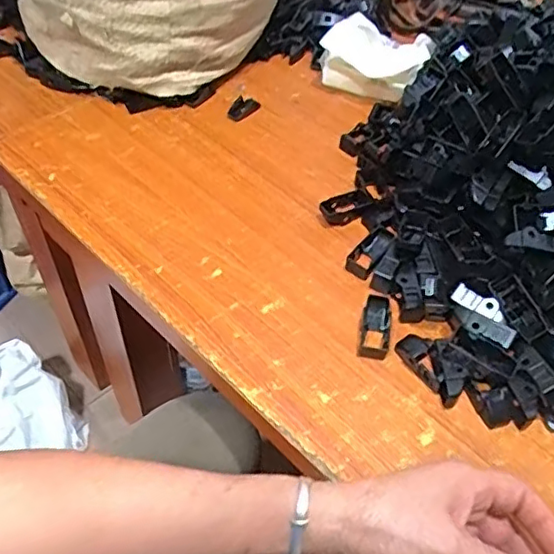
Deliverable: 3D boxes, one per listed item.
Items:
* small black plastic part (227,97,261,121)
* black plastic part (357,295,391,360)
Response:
[{"bbox_3d":[-0.035,-0.186,0.647,0.019,0.013,0.040,28,54,19],"label":"small black plastic part"},{"bbox_3d":[0.078,0.040,0.470,0.023,0.015,0.050,10,51,4],"label":"black plastic part"}]

